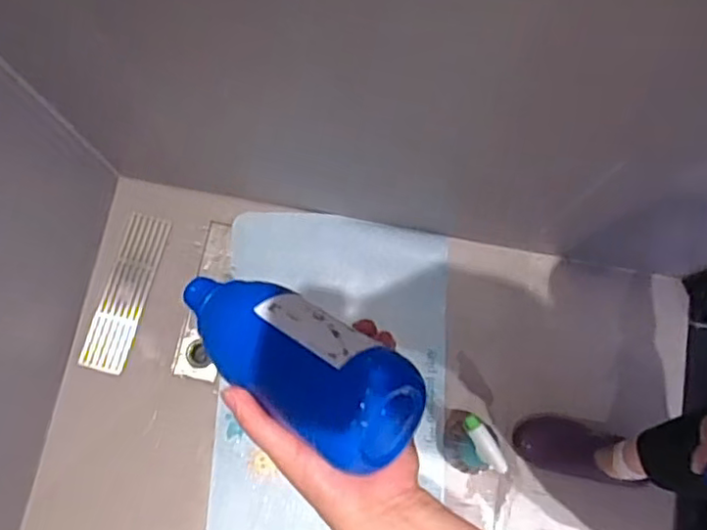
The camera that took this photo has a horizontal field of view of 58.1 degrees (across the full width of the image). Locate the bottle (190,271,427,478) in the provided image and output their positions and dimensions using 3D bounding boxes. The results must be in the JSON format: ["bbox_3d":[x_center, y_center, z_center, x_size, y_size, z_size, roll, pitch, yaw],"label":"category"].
[{"bbox_3d":[-0.048,0.051,0.399,0.190,0.052,0.065,27,76,34],"label":"bottle"}]

